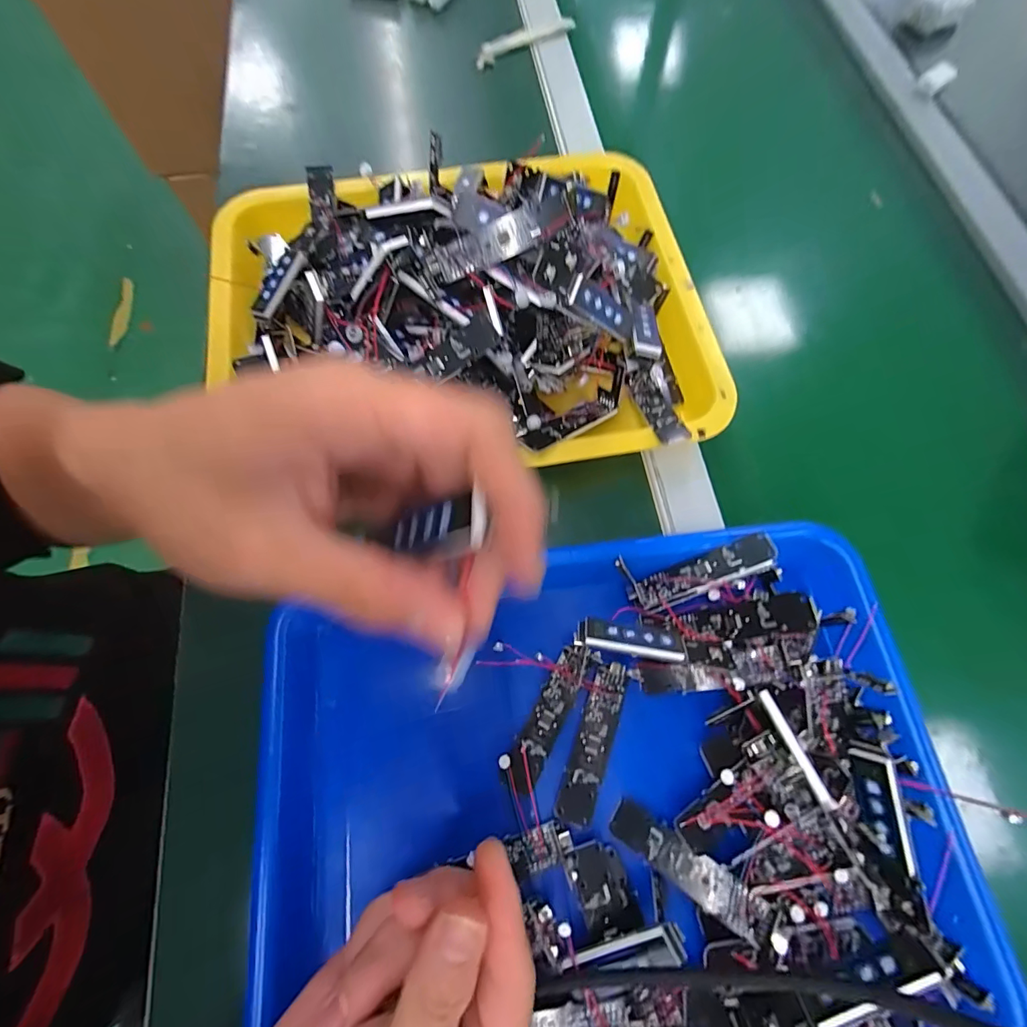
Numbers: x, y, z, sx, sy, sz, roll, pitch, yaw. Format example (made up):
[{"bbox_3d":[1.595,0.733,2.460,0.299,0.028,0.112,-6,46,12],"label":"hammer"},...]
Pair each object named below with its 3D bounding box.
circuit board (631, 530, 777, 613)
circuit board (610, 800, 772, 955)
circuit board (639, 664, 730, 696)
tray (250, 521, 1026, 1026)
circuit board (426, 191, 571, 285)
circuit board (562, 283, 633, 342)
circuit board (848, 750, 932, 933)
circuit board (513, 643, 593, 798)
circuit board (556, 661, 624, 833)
[{"bbox_3d":[0.106,0.035,0.261,0.080,0.016,0.019,-23,72,7],"label":"circuit board"},{"bbox_3d":[0.083,0.169,0.219,0.074,0.004,0.018,26,70,29],"label":"circuit board"},{"bbox_3d":[0.094,0.091,0.254,0.050,0.004,0.015,-8,70,16],"label":"circuit board"},{"bbox_3d":[0.044,0.134,0.225,0.324,0.053,0.227,-8,71,-5],"label":"tray"},{"bbox_3d":[-0.007,-0.151,0.253,0.077,0.009,0.020,-21,105,7],"label":"circuit board"},{"bbox_3d":[0.054,-0.121,0.275,0.050,0.004,0.018,15,109,-34],"label":"circuit board"},{"bbox_3d":[0.172,0.149,0.210,0.012,0.013,0.075,-12,84,-6],"label":"circuit board"},{"bbox_3d":[0.020,0.109,0.247,0.016,0.004,0.078,27,72,7],"label":"circuit board"},{"bbox_3d":[0.043,0.120,0.244,0.018,0.004,0.080,19,71,5],"label":"circuit board"}]

